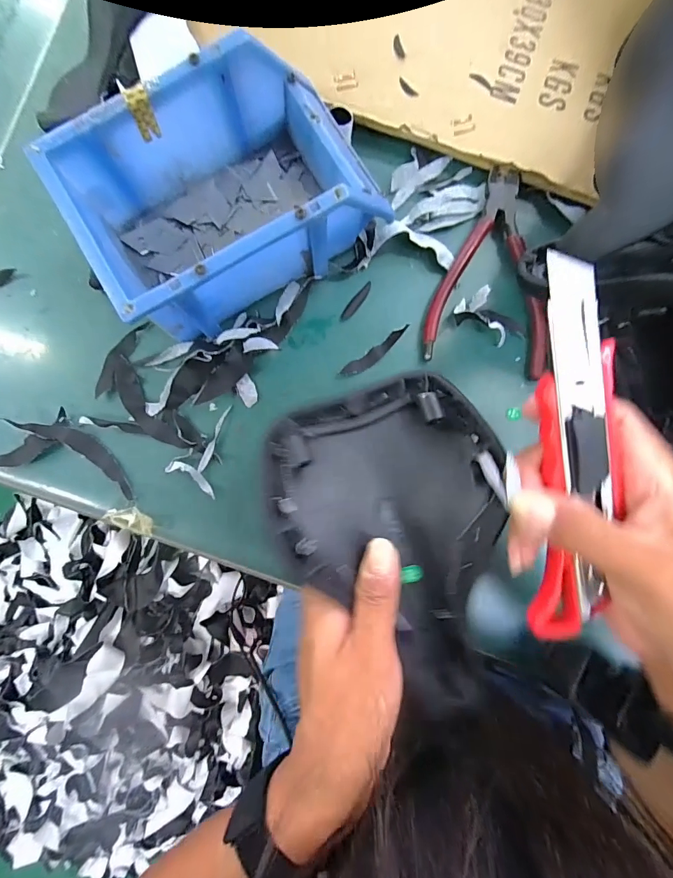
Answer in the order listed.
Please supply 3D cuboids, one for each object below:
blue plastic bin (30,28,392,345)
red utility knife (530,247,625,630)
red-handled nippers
[{"bbox_3d":[-0.064,-0.154,0.257,0.167,0.076,0.113,-32,85,-1],"label":"blue plastic bin"},{"bbox_3d":[0.107,0.008,0.177,0.035,0.014,0.167,-4,100,1],"label":"red utility knife"},{"bbox_3d":[0.109,-0.121,0.286,0.084,0.007,0.151,5,85,2],"label":"red-handled nippers"}]

